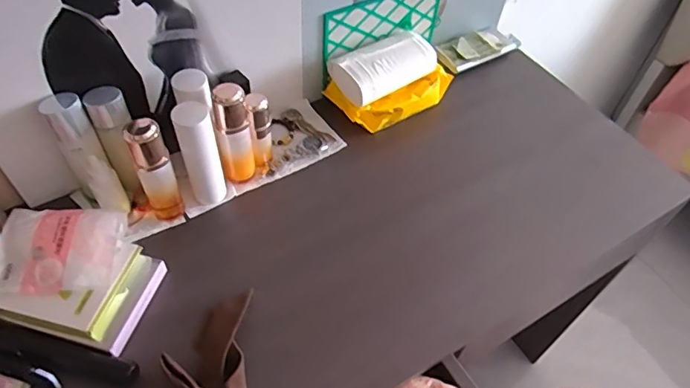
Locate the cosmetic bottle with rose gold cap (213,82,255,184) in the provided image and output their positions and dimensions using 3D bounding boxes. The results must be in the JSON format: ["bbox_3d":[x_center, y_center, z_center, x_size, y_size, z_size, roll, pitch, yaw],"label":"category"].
[{"bbox_3d":[-0.148,-0.078,0.699,0.049,0.154,0.040,-12,54,-12],"label":"cosmetic bottle with rose gold cap"}]

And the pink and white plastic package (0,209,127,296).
[{"bbox_3d":[-0.348,0.068,0.621,0.147,0.020,0.110,0,52,-3],"label":"pink and white plastic package"}]

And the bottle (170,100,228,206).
[{"bbox_3d":[-0.192,-0.050,0.680,0.057,0.154,0.044,-10,53,-11],"label":"bottle"}]

